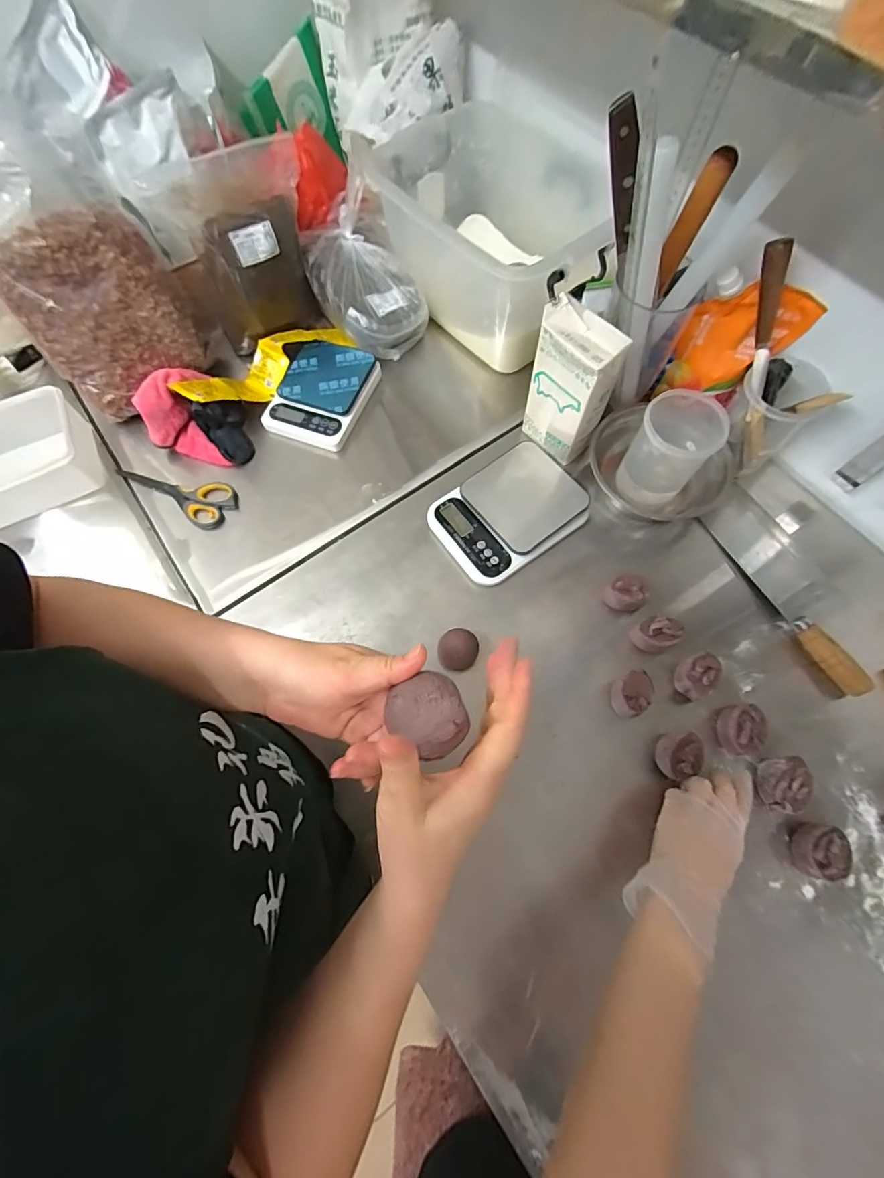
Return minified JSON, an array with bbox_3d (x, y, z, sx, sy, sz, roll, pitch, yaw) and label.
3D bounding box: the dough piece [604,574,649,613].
[{"bbox_3d":[0.238,0.010,0.613,0.049,0.055,0.038,-12,68,-3],"label":"dough piece"}]

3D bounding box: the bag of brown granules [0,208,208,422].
[{"bbox_3d":[-0.473,-0.391,0.668,0.208,0.219,0.047,-35,44,-8],"label":"bag of brown granules"}]

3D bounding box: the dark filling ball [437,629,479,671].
[{"bbox_3d":[0.020,0.078,0.595,0.050,0.044,0.045,-11,68,-3],"label":"dark filling ball"}]

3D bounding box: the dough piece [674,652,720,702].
[{"bbox_3d":[0.308,0.108,0.570,0.052,0.047,0.046,-23,69,-8],"label":"dough piece"}]

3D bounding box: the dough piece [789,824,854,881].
[{"bbox_3d":[0.399,0.278,0.498,0.035,0.049,0.052,10,69,5],"label":"dough piece"}]

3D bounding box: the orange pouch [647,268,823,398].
[{"bbox_3d":[0.377,-0.313,0.612,0.126,0.174,0.031,24,71,10],"label":"orange pouch"}]

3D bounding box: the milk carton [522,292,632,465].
[{"bbox_3d":[0.169,-0.264,0.620,0.063,0.190,0.100,-32,71,-11],"label":"milk carton"}]

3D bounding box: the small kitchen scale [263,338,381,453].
[{"bbox_3d":[-0.195,-0.315,0.750,0.149,0.038,0.172,20,70,9],"label":"small kitchen scale"}]

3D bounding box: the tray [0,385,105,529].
[{"bbox_3d":[-0.639,-0.177,0.688,0.228,0.083,0.160,-25,70,-8],"label":"tray"}]

